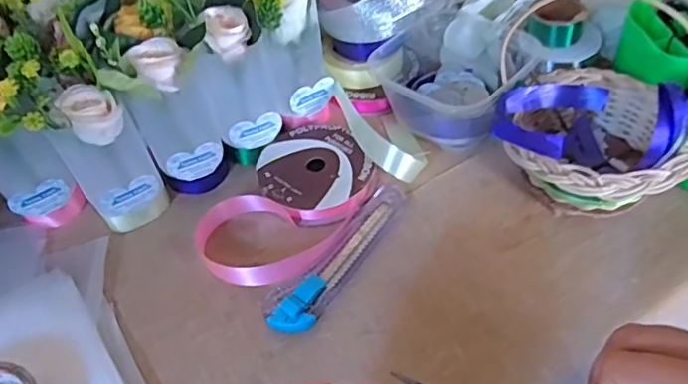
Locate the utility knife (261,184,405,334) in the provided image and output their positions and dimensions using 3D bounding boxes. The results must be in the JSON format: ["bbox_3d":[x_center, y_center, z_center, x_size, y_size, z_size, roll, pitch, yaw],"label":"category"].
[{"bbox_3d":[-0.001,0.045,0.430,0.038,0.011,0.143,32,58,30],"label":"utility knife"}]

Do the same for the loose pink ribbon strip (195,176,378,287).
[{"bbox_3d":[-0.039,0.029,0.441,0.140,0.022,0.069,-10,52,-4],"label":"loose pink ribbon strip"}]

